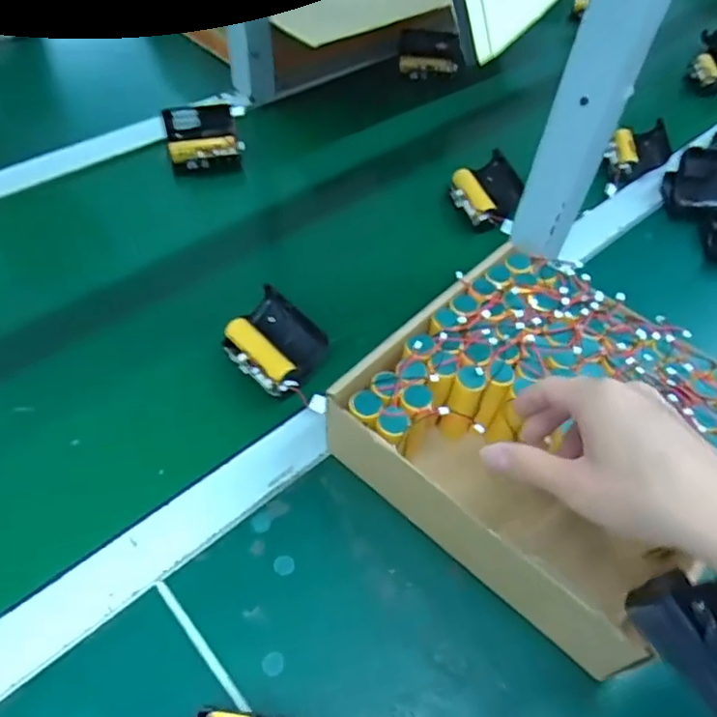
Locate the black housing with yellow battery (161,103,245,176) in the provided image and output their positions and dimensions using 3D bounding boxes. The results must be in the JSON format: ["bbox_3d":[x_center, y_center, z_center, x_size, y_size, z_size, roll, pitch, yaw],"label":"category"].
[{"bbox_3d":[-0.175,-0.251,0.673,0.083,0.051,0.058,-10,54,-14],"label":"black housing with yellow battery"}]

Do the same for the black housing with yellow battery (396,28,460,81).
[{"bbox_3d":[0.099,-0.433,0.830,0.081,0.032,0.068,3,52,-3],"label":"black housing with yellow battery"}]

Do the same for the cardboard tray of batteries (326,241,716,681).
[{"bbox_3d":[0.138,0.048,0.430,0.235,0.081,0.229,36,57,21],"label":"cardboard tray of batteries"}]

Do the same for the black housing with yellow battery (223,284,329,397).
[{"bbox_3d":[-0.072,-0.012,0.487,0.080,0.041,0.061,39,58,22],"label":"black housing with yellow battery"}]

